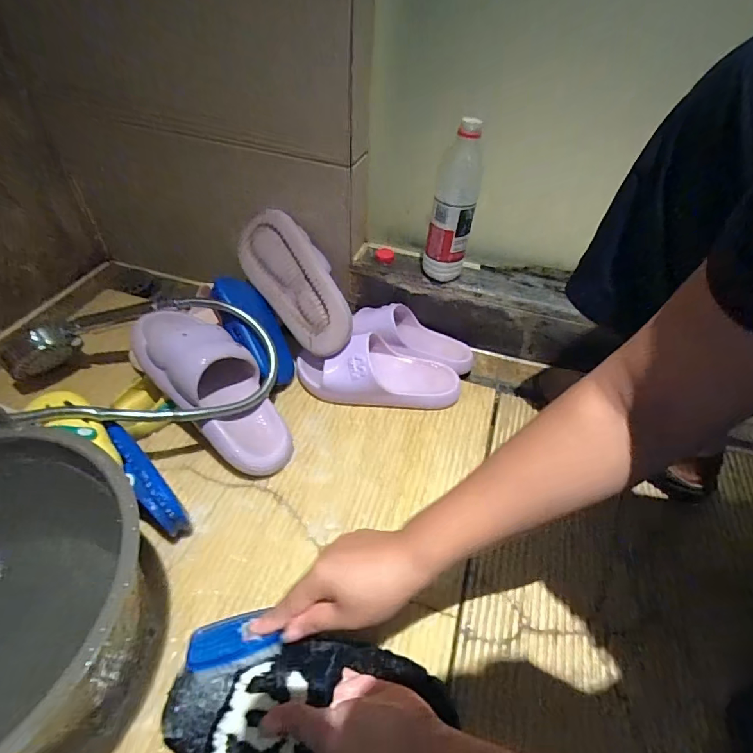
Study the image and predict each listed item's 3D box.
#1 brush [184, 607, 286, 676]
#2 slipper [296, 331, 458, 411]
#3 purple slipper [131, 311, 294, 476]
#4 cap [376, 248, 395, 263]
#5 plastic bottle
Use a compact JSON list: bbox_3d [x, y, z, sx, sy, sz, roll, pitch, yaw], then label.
[{"bbox_3d":[-0.124,0.239,0.390,0.074,0.029,0.042,-9,22,-13],"label":"brush"},{"bbox_3d":[0.007,-0.015,0.655,0.236,0.077,0.100,3,46,0],"label":"slipper"},{"bbox_3d":[-0.203,0.008,0.563,0.262,0.075,0.104,49,57,1],"label":"purple slipper"},{"bbox_3d":[0.015,-0.202,0.735,0.031,0.014,0.031,3,46,-3],"label":"cap"},{"bbox_3d":[0.112,-0.247,0.637,0.061,0.222,0.069,11,46,6],"label":"plastic bottle"}]

